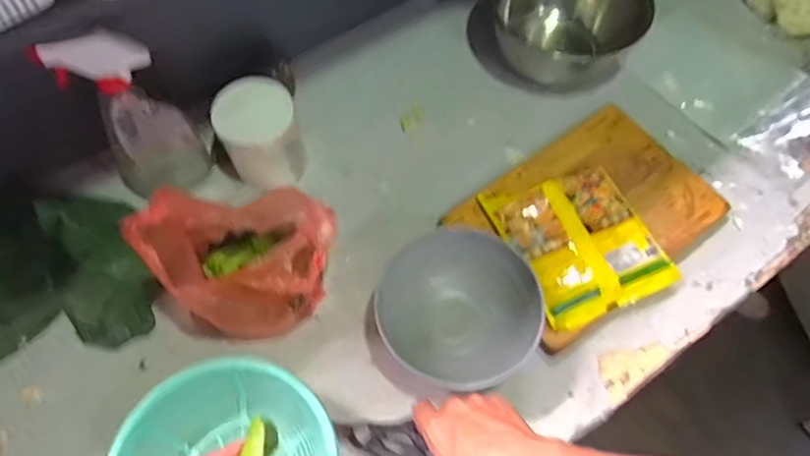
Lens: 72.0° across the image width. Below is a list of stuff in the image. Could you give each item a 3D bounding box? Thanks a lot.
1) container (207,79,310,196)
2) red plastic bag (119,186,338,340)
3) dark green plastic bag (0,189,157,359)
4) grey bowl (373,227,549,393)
[{"bbox_3d":[-0.163,-0.102,0.643,0.086,0.114,0.076,-19,65,-11],"label":"container"},{"bbox_3d":[-0.156,0.027,0.536,0.135,0.182,0.133,40,69,17],"label":"red plastic bag"},{"bbox_3d":[-0.446,0.043,0.589,0.331,0.058,0.209,-10,64,-7],"label":"dark green plastic bag"},{"bbox_3d":[0.056,0.084,0.574,0.144,0.074,0.160,-33,68,-17],"label":"grey bowl"}]

